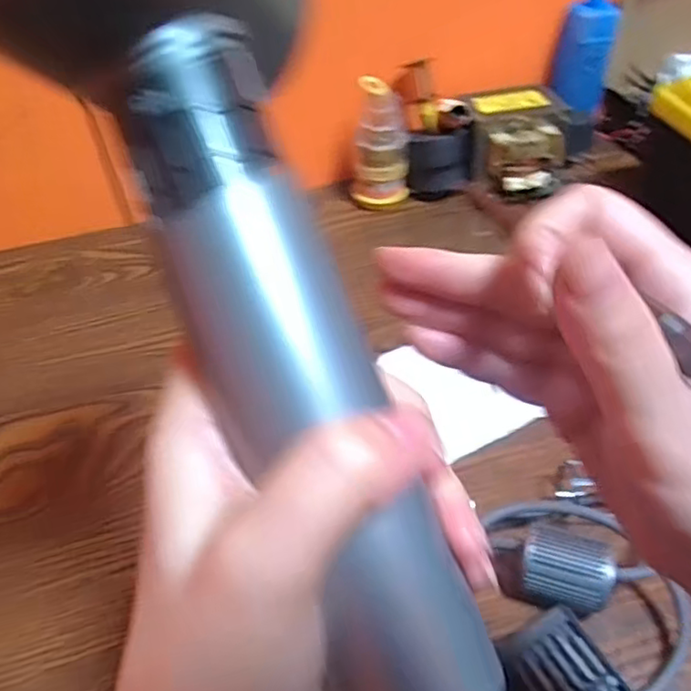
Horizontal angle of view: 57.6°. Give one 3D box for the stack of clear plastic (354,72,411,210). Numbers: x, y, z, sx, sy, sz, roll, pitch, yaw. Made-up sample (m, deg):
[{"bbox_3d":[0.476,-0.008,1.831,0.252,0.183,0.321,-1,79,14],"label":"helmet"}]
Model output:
[{"bbox_3d":[0.032,-0.191,0.596,0.052,0.110,0.048,-2,46,3],"label":"stack of clear plastic"}]

